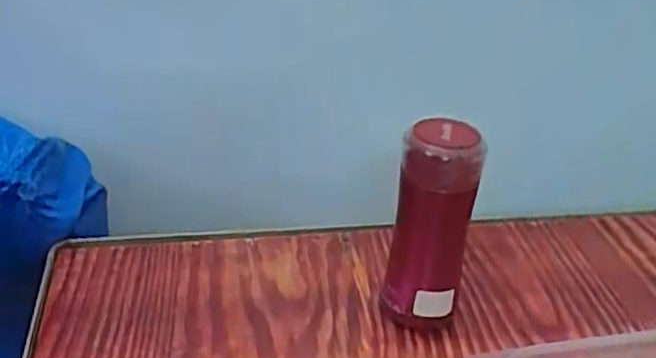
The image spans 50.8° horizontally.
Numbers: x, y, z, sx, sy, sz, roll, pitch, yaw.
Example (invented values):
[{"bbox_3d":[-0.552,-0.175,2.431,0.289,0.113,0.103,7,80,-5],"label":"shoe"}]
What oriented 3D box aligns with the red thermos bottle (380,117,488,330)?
[{"bbox_3d":[0.090,0.048,0.604,0.065,0.196,0.054,9,29,9],"label":"red thermos bottle"}]

